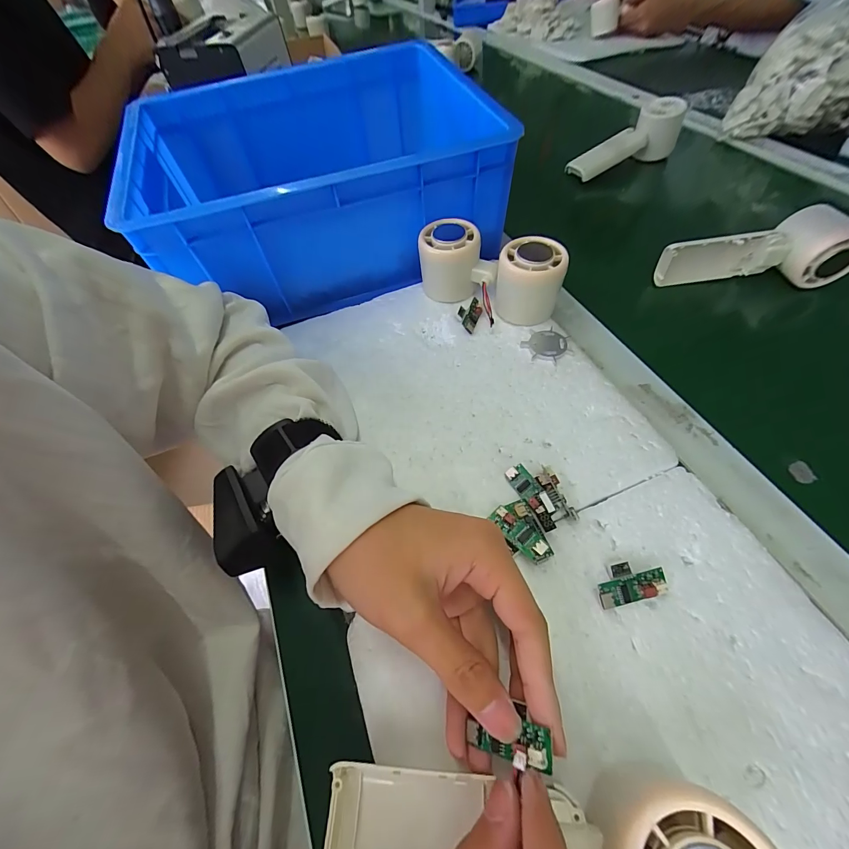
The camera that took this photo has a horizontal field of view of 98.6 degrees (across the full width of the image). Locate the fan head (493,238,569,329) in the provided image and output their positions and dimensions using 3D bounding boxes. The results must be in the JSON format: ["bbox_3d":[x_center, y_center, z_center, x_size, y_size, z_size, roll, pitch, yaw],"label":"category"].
[{"bbox_3d":[0.090,-0.121,0.319,0.055,0.058,0.056,10,59,11],"label":"fan head"}]

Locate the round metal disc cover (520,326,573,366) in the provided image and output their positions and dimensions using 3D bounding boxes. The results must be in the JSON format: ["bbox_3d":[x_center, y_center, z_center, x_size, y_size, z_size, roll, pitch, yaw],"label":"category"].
[{"bbox_3d":[0.107,-0.069,0.316,0.040,0.006,0.038,-2,58,4],"label":"round metal disc cover"}]

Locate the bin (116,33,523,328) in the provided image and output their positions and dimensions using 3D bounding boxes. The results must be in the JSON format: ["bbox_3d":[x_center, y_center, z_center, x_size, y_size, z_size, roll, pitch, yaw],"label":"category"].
[{"bbox_3d":[-0.107,-0.262,0.389,0.314,0.124,0.271,-19,58,-7],"label":"bin"}]

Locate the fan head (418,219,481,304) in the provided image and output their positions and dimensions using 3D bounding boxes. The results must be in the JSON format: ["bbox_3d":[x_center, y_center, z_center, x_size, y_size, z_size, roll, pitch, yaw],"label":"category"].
[{"bbox_3d":[0.023,-0.149,0.343,0.053,0.059,0.050,1,58,5],"label":"fan head"}]

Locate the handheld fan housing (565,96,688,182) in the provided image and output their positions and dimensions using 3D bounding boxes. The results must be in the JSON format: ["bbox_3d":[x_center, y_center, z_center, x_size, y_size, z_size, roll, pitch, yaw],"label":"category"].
[{"bbox_3d":[0.272,-0.381,0.507,0.164,0.051,0.056,-25,58,4],"label":"handheld fan housing"}]

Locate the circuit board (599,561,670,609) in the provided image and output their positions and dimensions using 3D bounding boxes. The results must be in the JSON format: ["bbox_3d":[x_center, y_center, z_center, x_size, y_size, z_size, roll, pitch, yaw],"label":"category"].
[{"bbox_3d":[0.117,0.091,0.210,0.038,0.010,0.020,-12,57,-3],"label":"circuit board"}]

